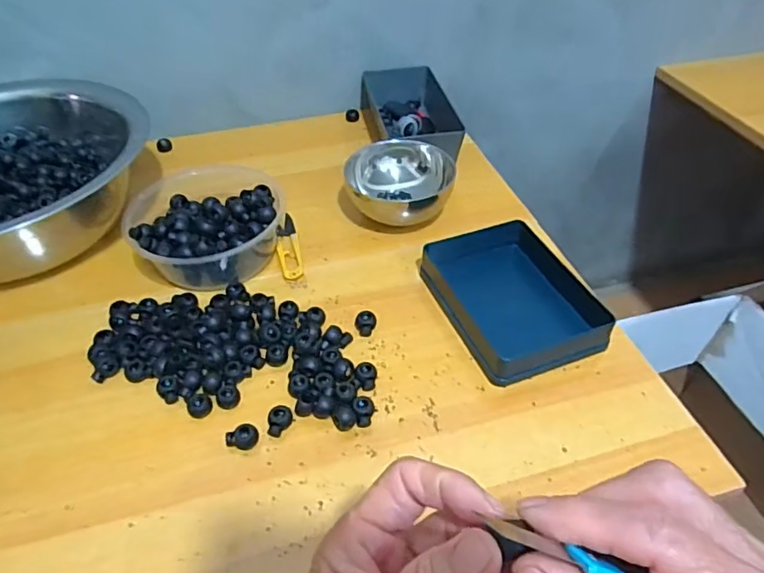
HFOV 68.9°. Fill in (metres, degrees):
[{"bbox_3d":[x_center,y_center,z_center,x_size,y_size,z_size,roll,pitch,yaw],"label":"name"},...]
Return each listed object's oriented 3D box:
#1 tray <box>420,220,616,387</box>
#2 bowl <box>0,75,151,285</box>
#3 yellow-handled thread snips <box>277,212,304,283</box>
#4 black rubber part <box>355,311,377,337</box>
[{"bbox_3d":[0.112,0.007,0.485,0.112,0.036,0.145,-16,47,-15],"label":"tray"},{"bbox_3d":[-0.389,-0.109,0.566,0.272,0.111,0.272,0,45,0],"label":"bowl"},{"bbox_3d":[-0.092,-0.040,0.549,0.021,0.008,0.096,-10,46,-10],"label":"yellow-handled thread snips"},{"bbox_3d":[-0.013,0.032,0.474,0.017,0.012,0.019,-1,45,0],"label":"black rubber part"}]

